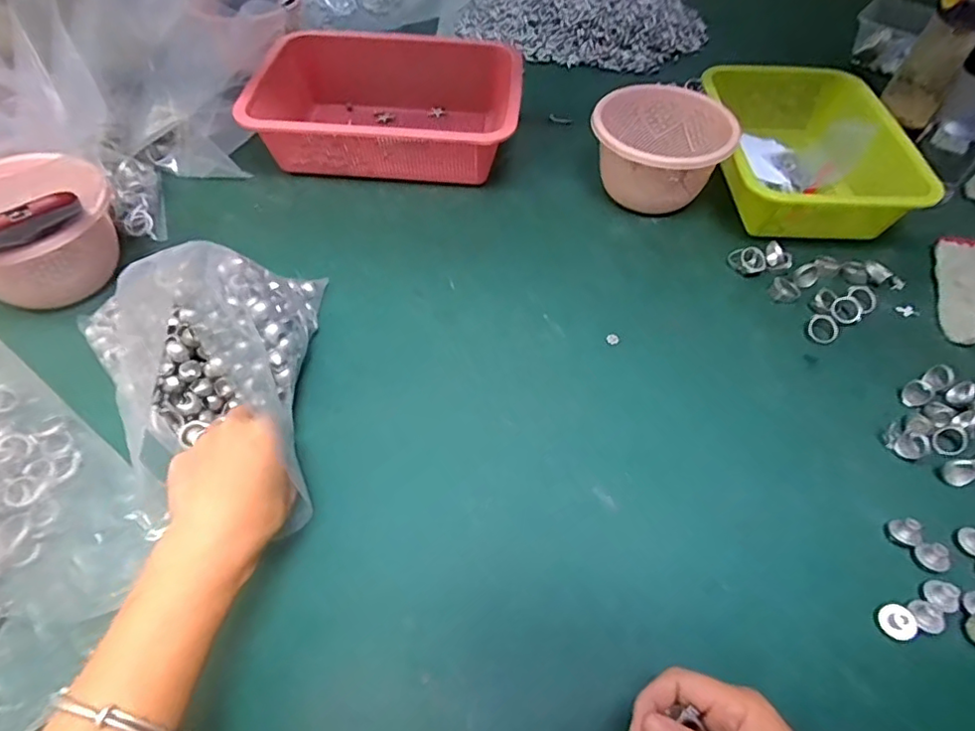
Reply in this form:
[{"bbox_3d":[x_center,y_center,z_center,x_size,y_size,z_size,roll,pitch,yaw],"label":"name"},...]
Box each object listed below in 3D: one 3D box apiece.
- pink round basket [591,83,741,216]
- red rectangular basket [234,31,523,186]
[{"bbox_3d":[0.188,-0.236,0.634,0.137,0.084,0.157,28,57,18],"label":"pink round basket"},{"bbox_3d":[-0.117,-0.312,0.691,0.303,0.080,0.214,4,53,1],"label":"red rectangular basket"}]

